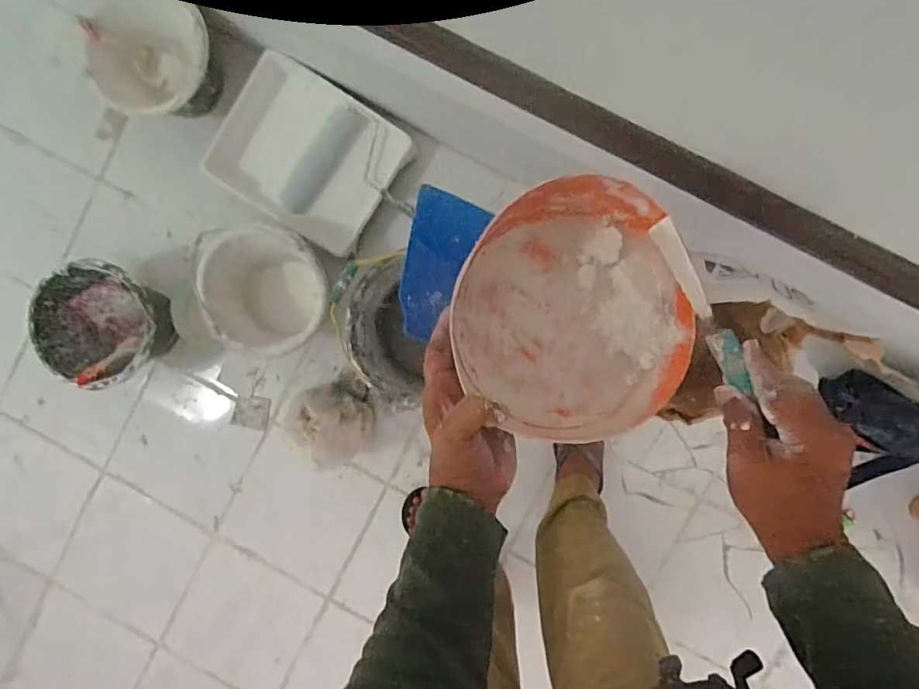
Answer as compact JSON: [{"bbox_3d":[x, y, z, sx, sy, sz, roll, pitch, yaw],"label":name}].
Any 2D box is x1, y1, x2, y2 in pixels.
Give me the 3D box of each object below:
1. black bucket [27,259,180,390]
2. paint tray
[{"bbox_3d":[-0.707,-0.037,1.027,0.206,0.169,0.223,0,93,5],"label":"black bucket"},{"bbox_3d":[-0.310,-0.382,1.000,0.357,0.066,0.286,31,95,3],"label":"paint tray"}]

